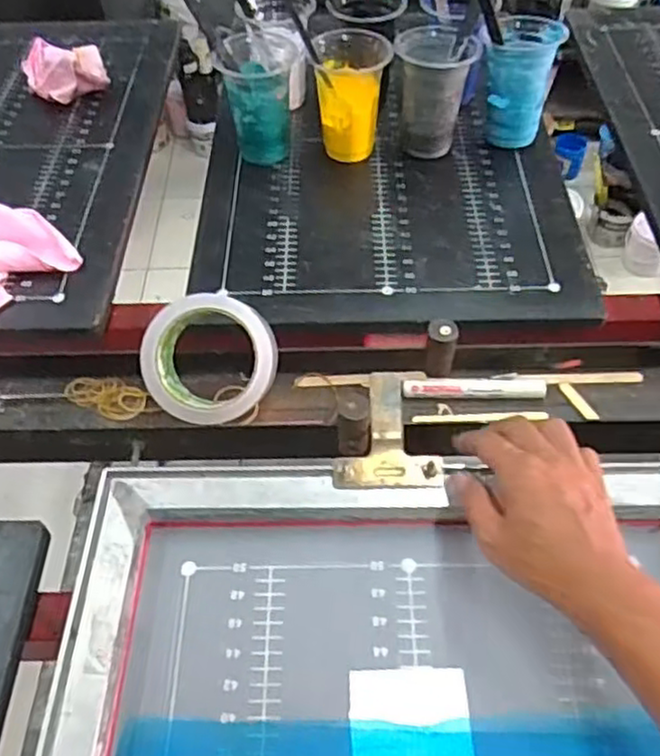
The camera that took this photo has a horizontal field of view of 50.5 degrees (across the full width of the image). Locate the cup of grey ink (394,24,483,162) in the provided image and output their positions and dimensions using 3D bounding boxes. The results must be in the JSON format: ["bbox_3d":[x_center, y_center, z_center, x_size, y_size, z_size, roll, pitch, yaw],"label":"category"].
[{"bbox_3d":[0.112,-0.307,0.770,0.081,0.117,0.081,-1,52,1],"label":"cup of grey ink"}]

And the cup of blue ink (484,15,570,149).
[{"bbox_3d":[0.210,-0.322,0.776,0.075,0.125,0.074,20,55,17],"label":"cup of blue ink"}]

